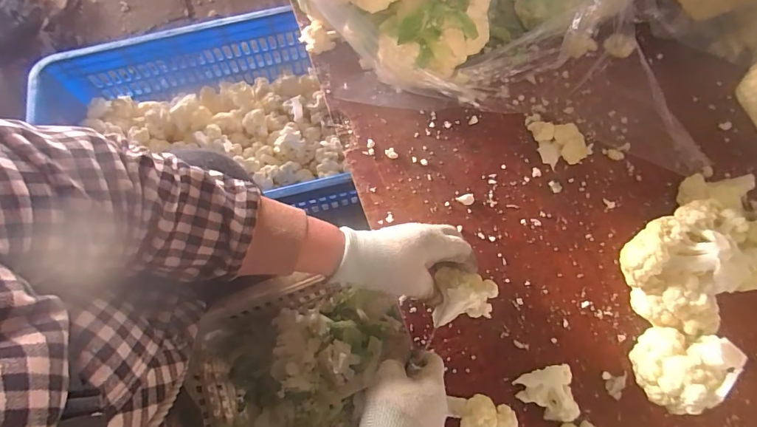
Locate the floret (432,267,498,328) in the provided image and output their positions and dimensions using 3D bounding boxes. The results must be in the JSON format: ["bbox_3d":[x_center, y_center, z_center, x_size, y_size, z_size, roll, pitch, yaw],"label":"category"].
[{"bbox_3d":[0.090,0.087,0.430,0.059,0.034,0.057,6,68,3],"label":"floret"}]

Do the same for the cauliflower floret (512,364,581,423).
[{"bbox_3d":[0.164,0.178,0.408,0.052,0.032,0.049,-5,68,-1],"label":"cauliflower floret"}]

